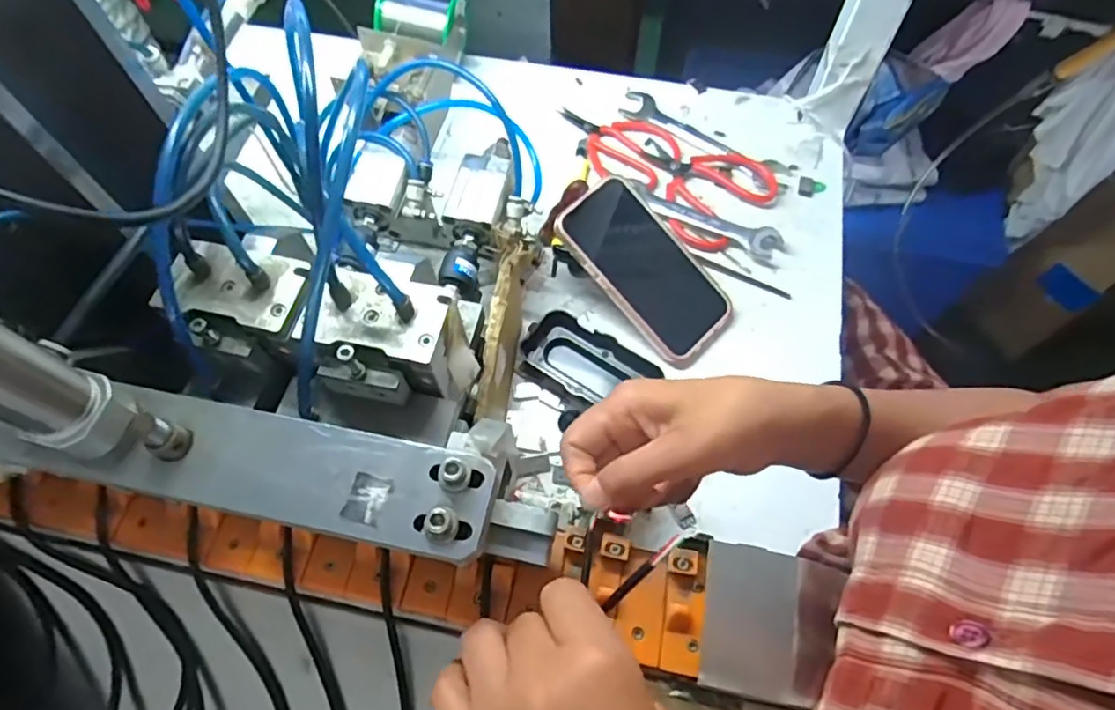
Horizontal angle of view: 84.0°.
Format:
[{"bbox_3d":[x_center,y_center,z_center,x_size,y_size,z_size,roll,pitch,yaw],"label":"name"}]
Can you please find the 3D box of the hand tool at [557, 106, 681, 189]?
[{"bbox_3d":[0.053,-0.204,0.596,0.124,0.008,0.070,21,65,11],"label":"hand tool"}]

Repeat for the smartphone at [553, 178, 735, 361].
[{"bbox_3d":[0.073,-0.070,0.496,0.084,0.009,0.150,-39,93,-16],"label":"smartphone"}]

